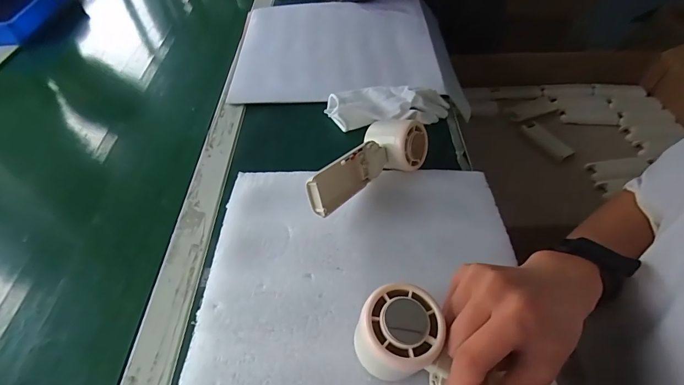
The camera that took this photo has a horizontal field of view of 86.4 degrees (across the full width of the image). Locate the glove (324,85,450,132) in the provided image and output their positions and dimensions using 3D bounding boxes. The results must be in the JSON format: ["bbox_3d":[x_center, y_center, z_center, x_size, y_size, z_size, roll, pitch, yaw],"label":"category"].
[{"bbox_3d":[0.063,-0.120,0.494,0.162,0.031,0.058,-5,49,-2],"label":"glove"}]

